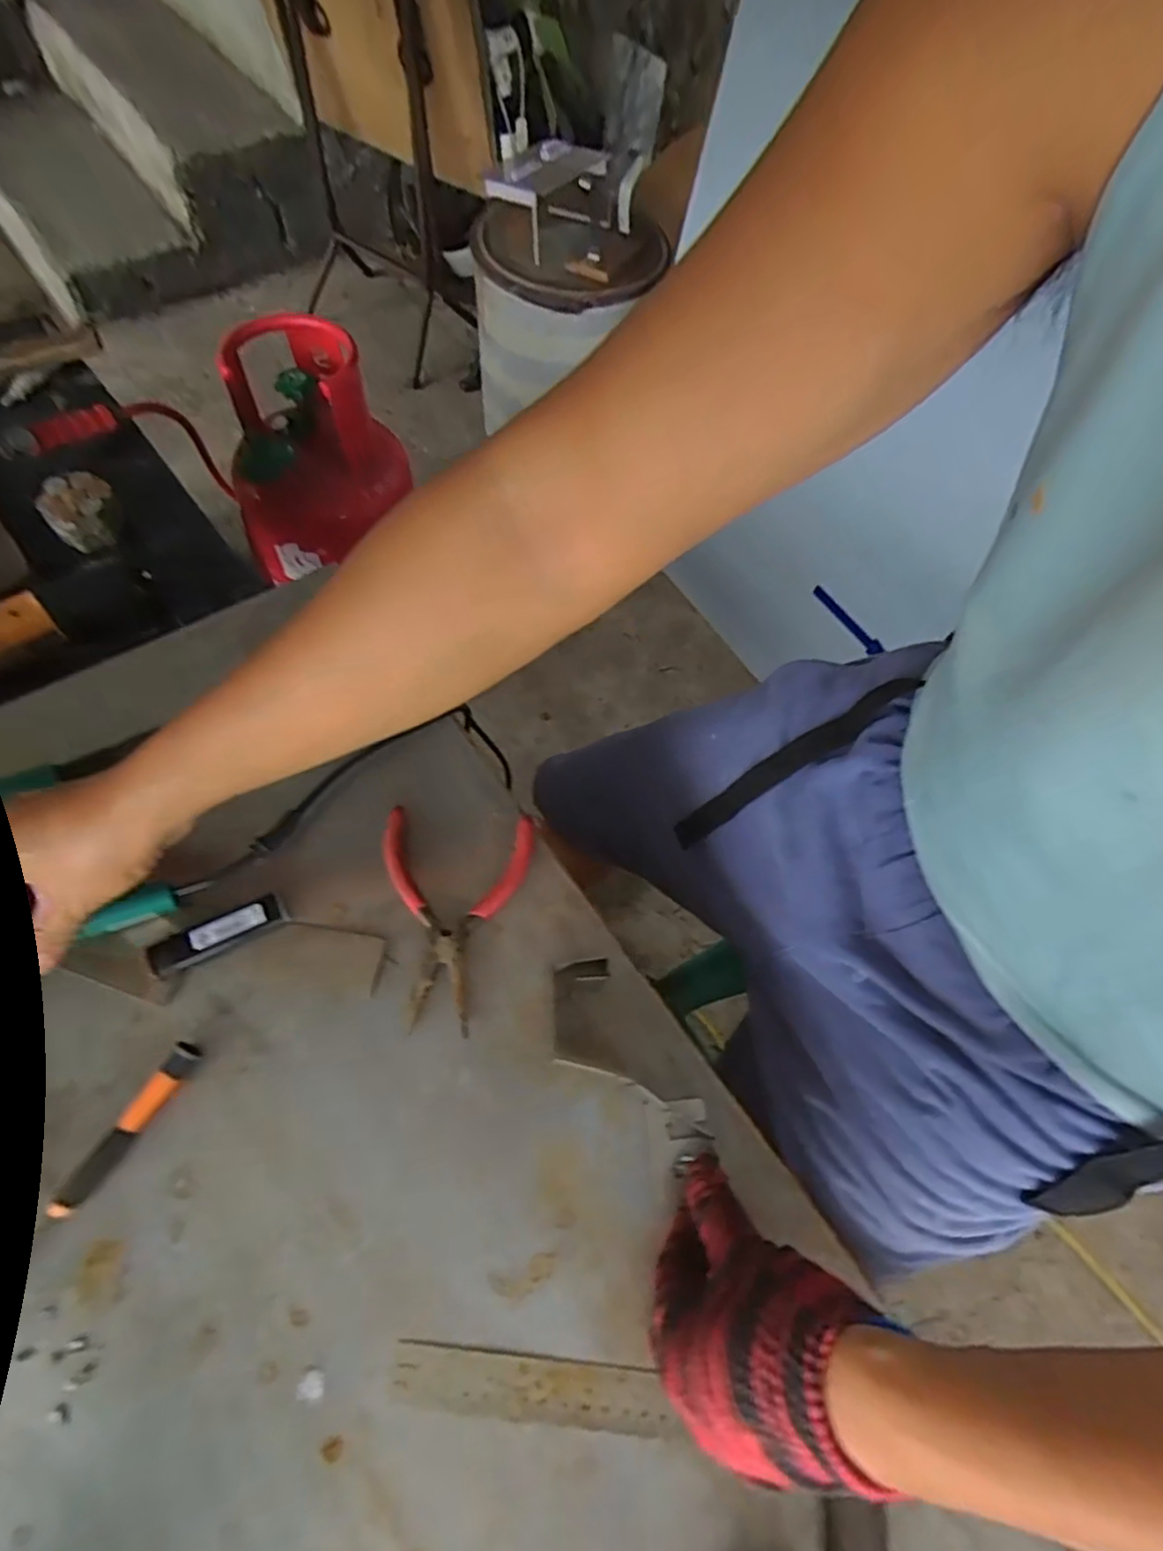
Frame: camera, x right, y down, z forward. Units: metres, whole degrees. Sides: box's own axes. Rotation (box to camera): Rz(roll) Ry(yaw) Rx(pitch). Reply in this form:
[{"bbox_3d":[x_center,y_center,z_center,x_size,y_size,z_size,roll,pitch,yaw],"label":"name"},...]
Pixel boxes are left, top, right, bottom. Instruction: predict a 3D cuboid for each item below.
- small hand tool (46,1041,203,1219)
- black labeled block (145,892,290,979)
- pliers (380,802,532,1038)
[{"bbox_3d":[-0.253,0.196,0.377,0.016,0.010,0.097,29,64,10],"label":"small hand tool"},{"bbox_3d":[-0.229,0.100,0.428,0.080,0.012,0.023,-26,68,-18],"label":"black labeled block"},{"bbox_3d":[-0.086,0.090,0.442,0.097,0.011,0.140,5,62,-3],"label":"pliers"}]

